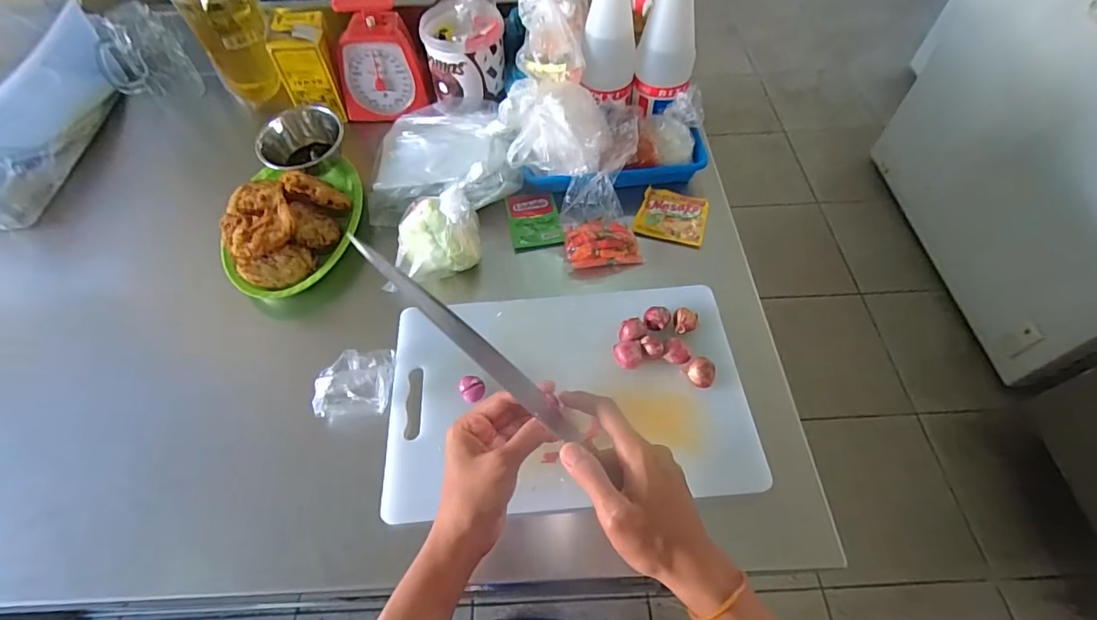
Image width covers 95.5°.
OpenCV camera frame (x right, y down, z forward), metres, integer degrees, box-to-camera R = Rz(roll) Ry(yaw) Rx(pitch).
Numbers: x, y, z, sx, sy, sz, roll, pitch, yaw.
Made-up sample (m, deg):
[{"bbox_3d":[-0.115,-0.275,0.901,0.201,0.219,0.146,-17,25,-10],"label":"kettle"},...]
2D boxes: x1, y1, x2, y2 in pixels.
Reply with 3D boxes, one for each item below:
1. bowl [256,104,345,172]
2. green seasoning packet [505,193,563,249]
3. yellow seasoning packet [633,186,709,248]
[{"bbox_3d":[-0.326,-0.221,0.658,0.093,0.064,0.101,28,62,19],"label":"bowl"},{"bbox_3d":[-0.019,-0.117,0.641,0.063,0.016,0.101,-10,57,-4],"label":"green seasoning packet"},{"bbox_3d":[0.160,-0.122,0.638,0.083,0.015,0.078,18,59,13],"label":"yellow seasoning packet"}]

